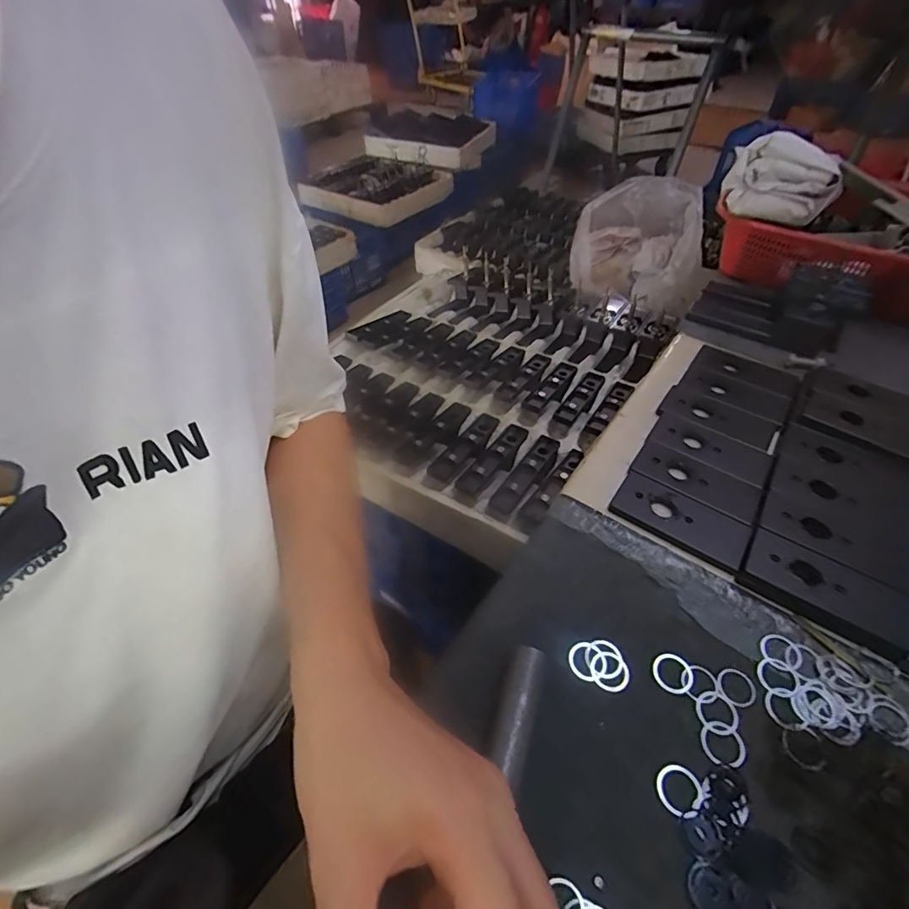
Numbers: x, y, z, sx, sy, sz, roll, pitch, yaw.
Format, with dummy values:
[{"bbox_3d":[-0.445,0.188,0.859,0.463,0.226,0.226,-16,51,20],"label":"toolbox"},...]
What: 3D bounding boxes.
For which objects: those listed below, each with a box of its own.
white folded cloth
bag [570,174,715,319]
[{"bbox_3d":[0.408,-0.343,0.605,0.125,0.075,0.068,22,50,21],"label":"white folded cloth"},{"bbox_3d":[0.422,-0.484,1.122,0.290,0.205,0.314,6,46,8],"label":"bag"}]

